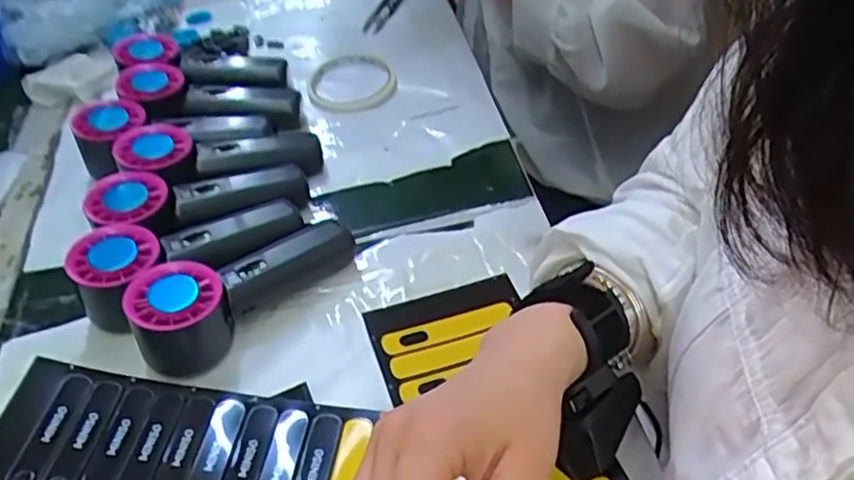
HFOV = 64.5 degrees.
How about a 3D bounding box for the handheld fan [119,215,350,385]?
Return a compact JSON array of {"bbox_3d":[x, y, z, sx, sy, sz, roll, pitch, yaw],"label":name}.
[{"bbox_3d":[-0.119,0.027,0.455,0.158,0.048,0.051,-31,52,-27],"label":"handheld fan"}]

